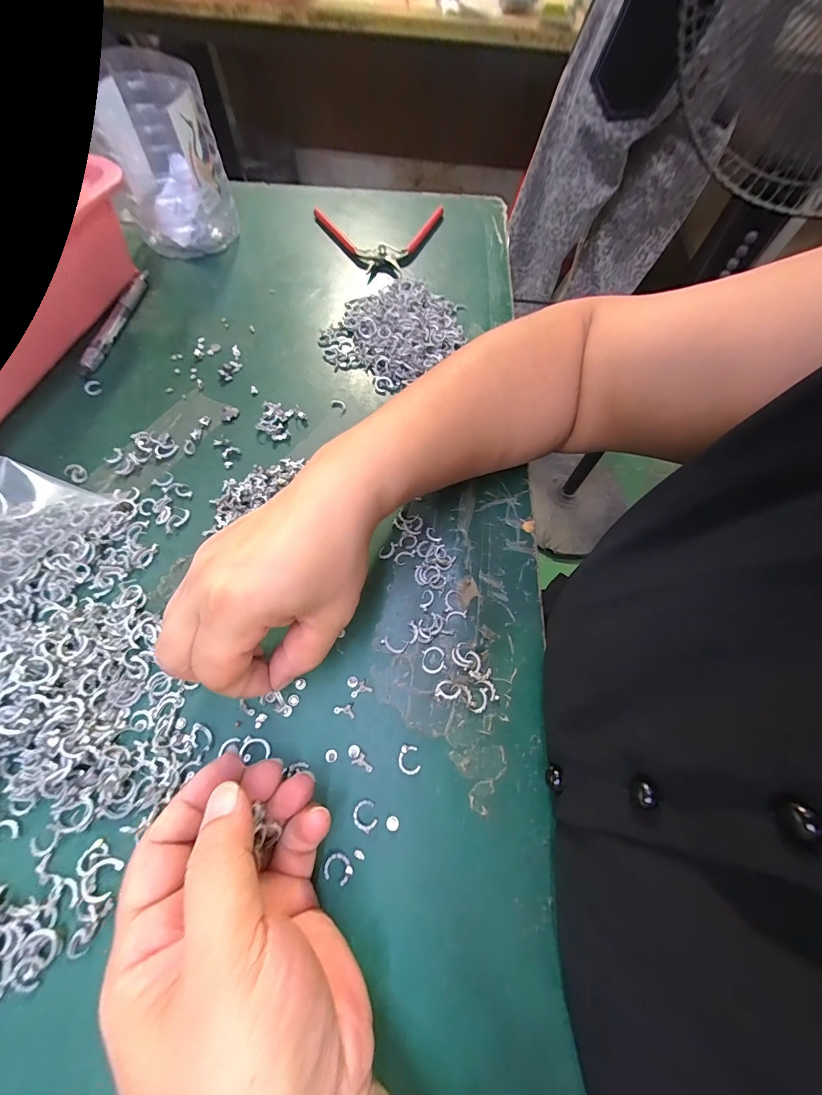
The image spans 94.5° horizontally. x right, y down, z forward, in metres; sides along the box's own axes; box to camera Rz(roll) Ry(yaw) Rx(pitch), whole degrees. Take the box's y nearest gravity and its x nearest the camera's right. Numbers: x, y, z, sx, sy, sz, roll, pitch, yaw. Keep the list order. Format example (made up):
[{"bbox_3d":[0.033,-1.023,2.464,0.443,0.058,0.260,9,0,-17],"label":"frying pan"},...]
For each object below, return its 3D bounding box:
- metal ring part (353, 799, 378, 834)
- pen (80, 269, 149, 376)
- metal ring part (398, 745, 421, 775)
[{"bbox_3d":[-0.022,0.133,0.189,0.012,0.004,0.013,1,64,-2],"label":"metal ring part"},{"bbox_3d":[-0.266,-0.211,0.346,0.012,0.012,0.144,5,64,0],"label":"pen"},{"bbox_3d":[-0.001,0.112,0.200,0.011,0.004,0.014,-9,65,-7],"label":"metal ring part"}]

